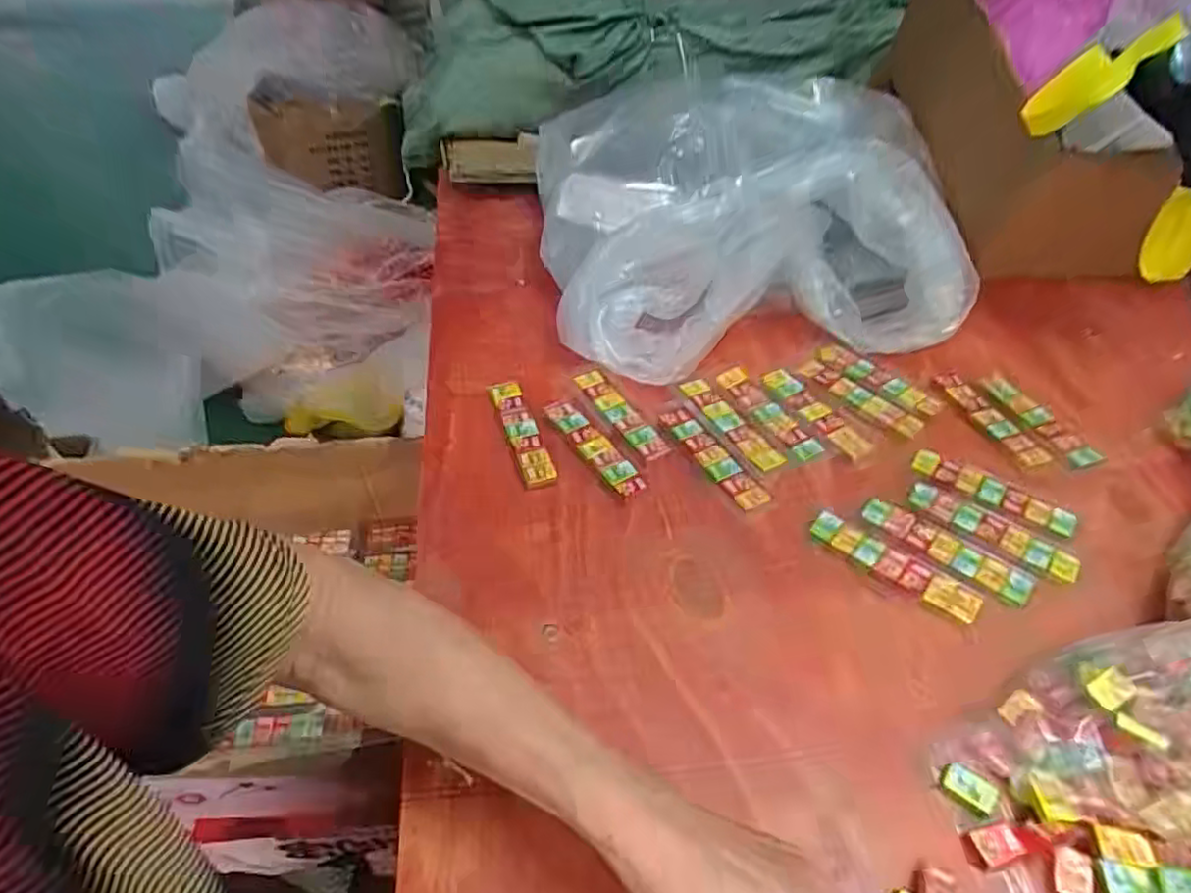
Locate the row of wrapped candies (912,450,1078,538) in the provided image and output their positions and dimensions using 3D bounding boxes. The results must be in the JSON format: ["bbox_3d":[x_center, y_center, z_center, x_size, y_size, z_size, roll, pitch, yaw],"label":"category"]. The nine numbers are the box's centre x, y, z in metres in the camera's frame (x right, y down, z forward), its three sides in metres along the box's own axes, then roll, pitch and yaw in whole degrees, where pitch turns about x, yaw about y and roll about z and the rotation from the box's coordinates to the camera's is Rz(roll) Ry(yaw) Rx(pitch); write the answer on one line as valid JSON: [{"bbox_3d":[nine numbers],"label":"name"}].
[{"bbox_3d":[0.309,0.035,0.517,0.117,0.007,0.033,25,51,22],"label":"row of wrapped candies"}]

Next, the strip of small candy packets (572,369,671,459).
[{"bbox_3d":[0.019,-0.031,0.570,0.023,0.006,0.117,-25,51,-22],"label":"strip of small candy packets"}]

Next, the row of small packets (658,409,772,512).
[{"bbox_3d":[0.095,0.009,0.538,0.028,0.008,0.112,-23,50,-21],"label":"row of small packets"}]

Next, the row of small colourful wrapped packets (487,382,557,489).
[{"bbox_3d":[-0.063,-0.014,0.555,0.026,0.013,0.118,-15,48,-14],"label":"row of small colourful wrapped packets"}]

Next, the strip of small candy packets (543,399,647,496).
[{"bbox_3d":[-0.003,-0.003,0.543,0.026,0.006,0.121,-24,51,-22],"label":"strip of small candy packets"}]

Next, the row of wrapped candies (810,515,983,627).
[{"bbox_3d":[0.210,0.082,0.466,0.115,0.010,0.028,32,54,27],"label":"row of wrapped candies"}]

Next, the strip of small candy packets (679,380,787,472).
[{"bbox_3d":[0.116,-0.021,0.563,0.024,0.016,0.108,-26,51,-23],"label":"strip of small candy packets"}]

